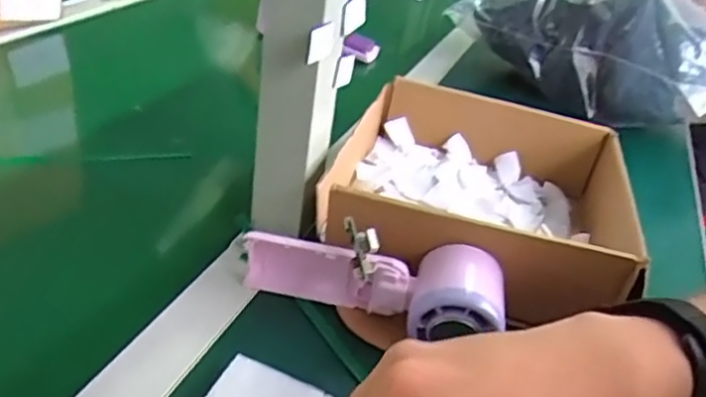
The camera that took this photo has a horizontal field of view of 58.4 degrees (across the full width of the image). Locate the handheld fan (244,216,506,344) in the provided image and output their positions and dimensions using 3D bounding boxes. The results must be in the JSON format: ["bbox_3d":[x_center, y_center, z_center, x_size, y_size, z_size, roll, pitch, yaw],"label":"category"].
[{"bbox_3d":[0.012,0.050,0.395,0.163,0.057,0.052,14,32,7],"label":"handheld fan"}]

